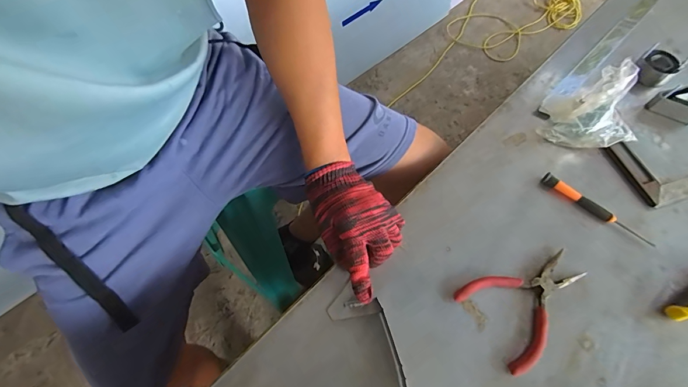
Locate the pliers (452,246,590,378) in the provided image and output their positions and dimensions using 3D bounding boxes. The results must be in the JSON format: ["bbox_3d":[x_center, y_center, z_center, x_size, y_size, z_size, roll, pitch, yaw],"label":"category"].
[{"bbox_3d":[0.211,0.118,0.398,0.140,0.014,0.098,-30,67,-15],"label":"pliers"}]

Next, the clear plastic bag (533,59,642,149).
[{"bbox_3d":[0.342,-0.114,0.483,0.111,0.081,0.092,-19,64,-10],"label":"clear plastic bag"}]

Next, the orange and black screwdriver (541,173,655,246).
[{"bbox_3d":[0.325,0.020,0.450,0.142,0.013,0.011,39,69,17],"label":"orange and black screwdriver"}]

